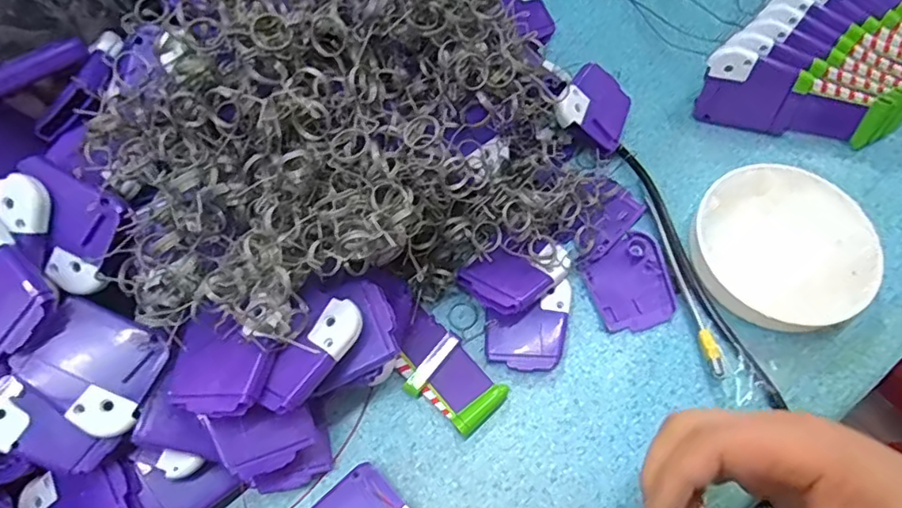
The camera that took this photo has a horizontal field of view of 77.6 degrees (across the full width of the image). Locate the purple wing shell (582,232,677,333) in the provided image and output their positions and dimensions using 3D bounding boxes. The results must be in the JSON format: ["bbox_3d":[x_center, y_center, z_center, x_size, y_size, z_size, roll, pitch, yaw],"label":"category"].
[{"bbox_3d":[0.115,0.018,0.356,0.050,0.006,0.059,-18,66,-7],"label":"purple wing shell"}]

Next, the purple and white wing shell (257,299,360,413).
[{"bbox_3d":[-0.068,0.049,0.276,0.024,0.006,0.061,36,72,13],"label":"purple and white wing shell"}]

